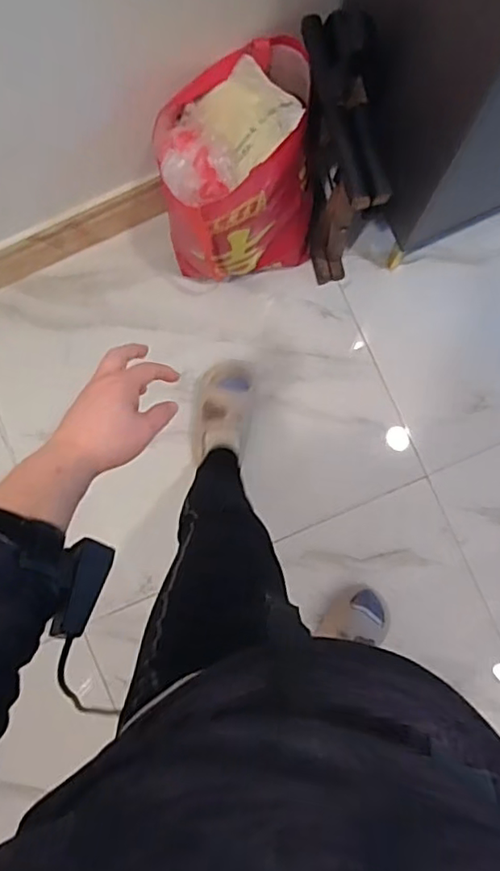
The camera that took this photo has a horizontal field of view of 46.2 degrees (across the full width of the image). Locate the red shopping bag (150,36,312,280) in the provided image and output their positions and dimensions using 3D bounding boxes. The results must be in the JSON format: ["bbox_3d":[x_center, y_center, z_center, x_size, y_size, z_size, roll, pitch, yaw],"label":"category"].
[{"bbox_3d":[-0.025,-0.463,1.071,0.297,0.392,0.288,-13,88,2],"label":"red shopping bag"}]

